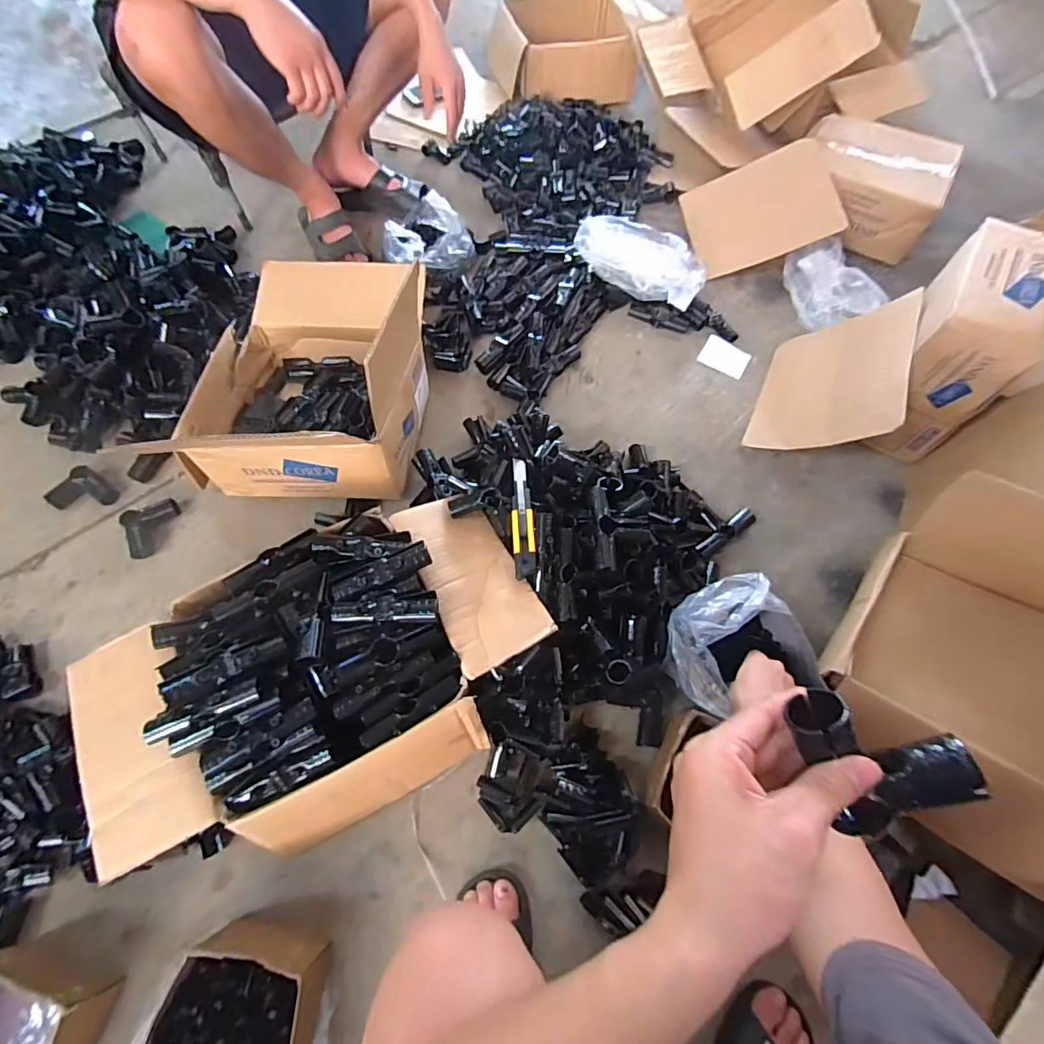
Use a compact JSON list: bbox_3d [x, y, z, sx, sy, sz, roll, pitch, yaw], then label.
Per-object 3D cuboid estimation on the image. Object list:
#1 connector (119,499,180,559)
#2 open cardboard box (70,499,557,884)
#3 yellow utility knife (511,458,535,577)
[{"bbox_3d":[-0.617,0.010,0.828,0.091,0.031,0.086,-16,67,-9],"label":"connector"},{"bbox_3d":[-0.248,0.201,0.667,0.556,0.190,0.331,-27,69,-13],"label":"open cardboard box"},{"bbox_3d":[0.001,-0.007,0.739,0.031,0.017,0.186,-2,66,-3],"label":"yellow utility knife"}]

